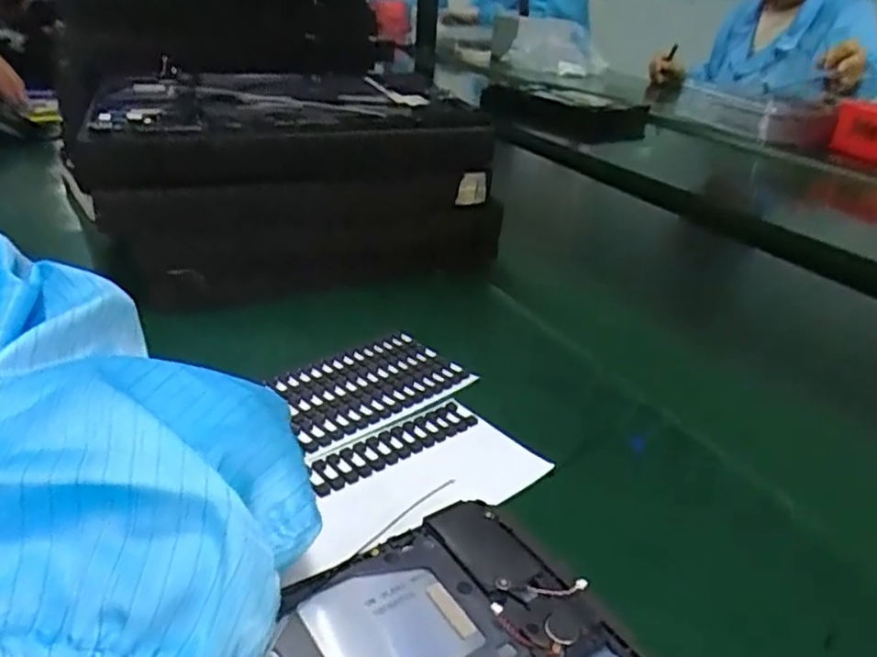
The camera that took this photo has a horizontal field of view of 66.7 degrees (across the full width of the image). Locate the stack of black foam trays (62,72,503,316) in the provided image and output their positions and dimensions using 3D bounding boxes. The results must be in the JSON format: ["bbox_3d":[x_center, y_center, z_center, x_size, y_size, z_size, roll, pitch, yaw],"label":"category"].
[{"bbox_3d":[-0.090,-0.102,0.460,0.261,0.130,0.152,-7,30,-17],"label":"stack of black foam trays"}]

